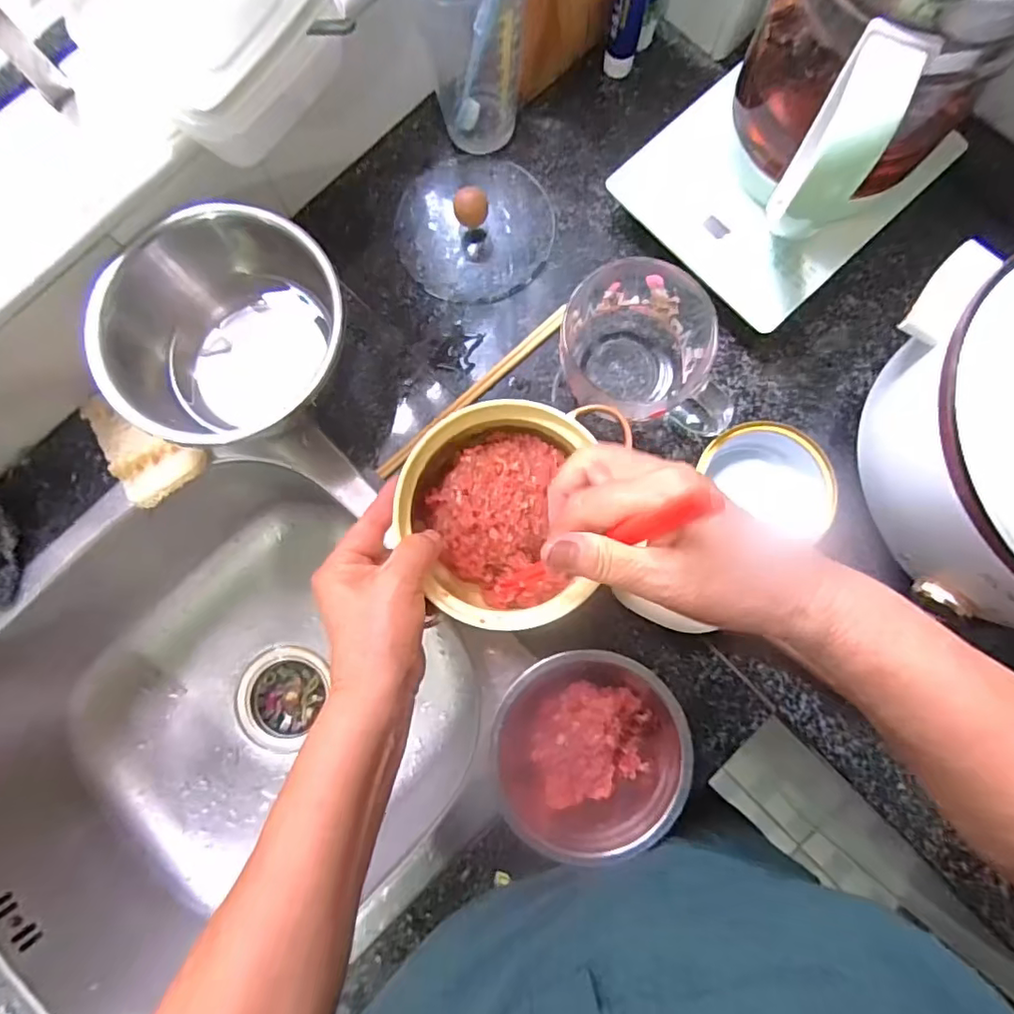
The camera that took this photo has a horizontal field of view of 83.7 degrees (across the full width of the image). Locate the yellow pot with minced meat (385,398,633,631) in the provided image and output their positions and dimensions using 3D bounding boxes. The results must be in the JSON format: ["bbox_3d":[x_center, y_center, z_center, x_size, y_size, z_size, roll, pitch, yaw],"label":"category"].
[{"bbox_3d":[-0.002,0.005,0.394,0.131,0.075,0.147,8,81,3],"label":"yellow pot with minced meat"}]

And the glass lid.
[{"bbox_3d":[-0.029,-0.245,0.475,0.130,0.038,0.139,0,81,2],"label":"glass lid"}]

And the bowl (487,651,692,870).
[{"bbox_3d":[0.057,0.172,0.399,0.128,0.049,0.134,0,81,2],"label":"bowl"}]

